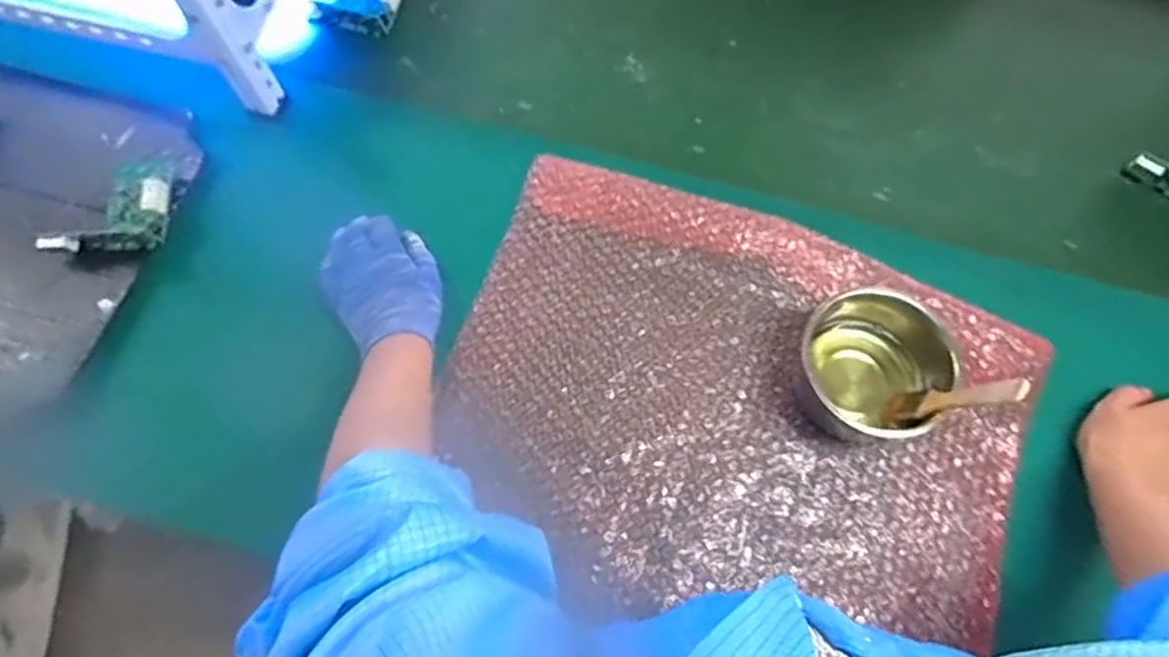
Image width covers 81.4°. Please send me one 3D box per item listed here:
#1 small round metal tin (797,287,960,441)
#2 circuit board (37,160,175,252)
[{"bbox_3d":[0.239,0.032,0.556,0.110,0.078,0.114,0,70,0],"label":"small round metal tin"},{"bbox_3d":[-0.430,-0.110,0.628,0.094,0.033,0.088,-3,70,-1],"label":"circuit board"}]

